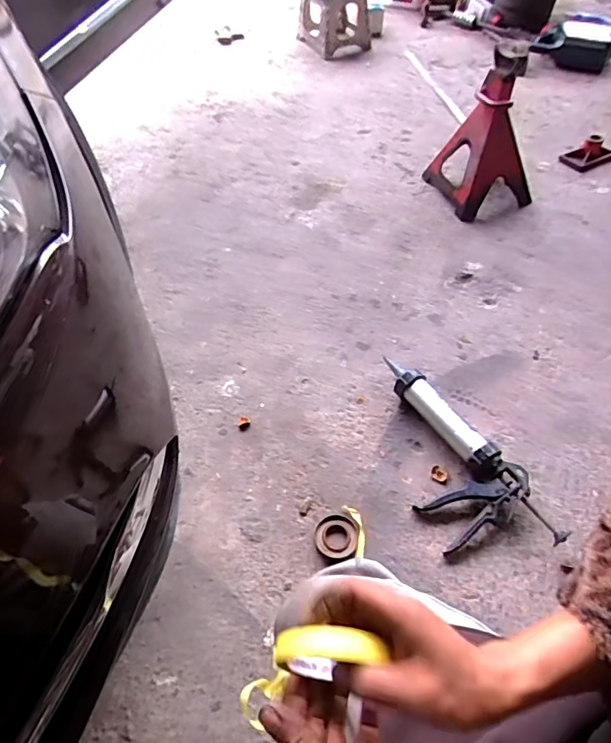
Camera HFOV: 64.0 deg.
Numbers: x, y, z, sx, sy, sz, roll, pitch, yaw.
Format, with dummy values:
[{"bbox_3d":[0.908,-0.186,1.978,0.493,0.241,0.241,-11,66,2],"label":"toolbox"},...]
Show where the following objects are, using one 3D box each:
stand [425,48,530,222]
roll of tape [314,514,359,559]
[{"bbox_3d":[0.512,-0.667,1.354,0.214,0.383,0.229,-18,53,-9],"label":"stand"},{"bbox_3d":[0.057,0.297,0.880,0.076,0.018,0.076,-2,52,3],"label":"roll of tape"}]

